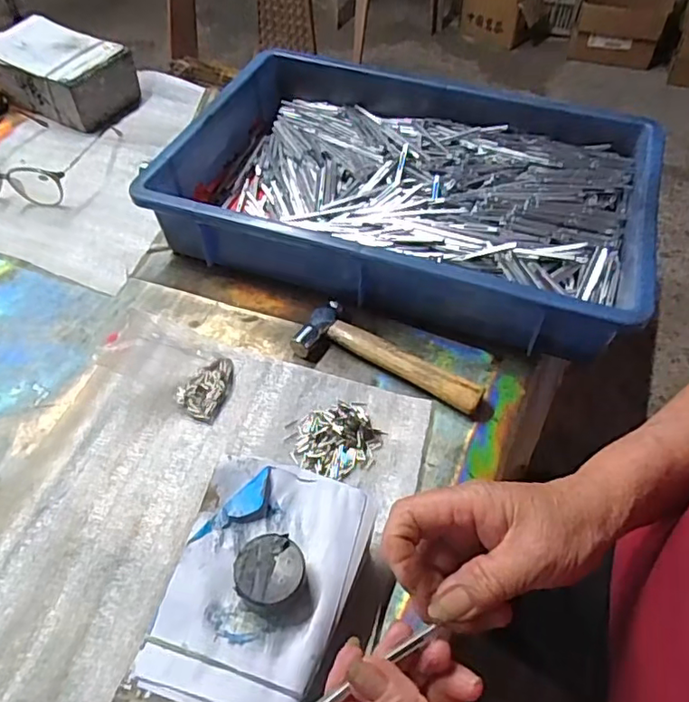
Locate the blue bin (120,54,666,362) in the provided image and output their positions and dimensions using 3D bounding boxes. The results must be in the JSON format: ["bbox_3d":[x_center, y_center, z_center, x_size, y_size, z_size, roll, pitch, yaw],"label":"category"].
[{"bbox_3d":[0.062,-0.156,0.564,0.428,0.084,0.283,16,53,12],"label":"blue bin"}]

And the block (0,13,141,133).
[{"bbox_3d":[-0.345,-0.343,0.708,0.154,0.074,0.104,24,55,18],"label":"block"}]

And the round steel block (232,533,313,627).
[{"bbox_3d":[-0.040,0.126,0.317,0.038,0.018,0.043,-12,53,-9],"label":"round steel block"}]

